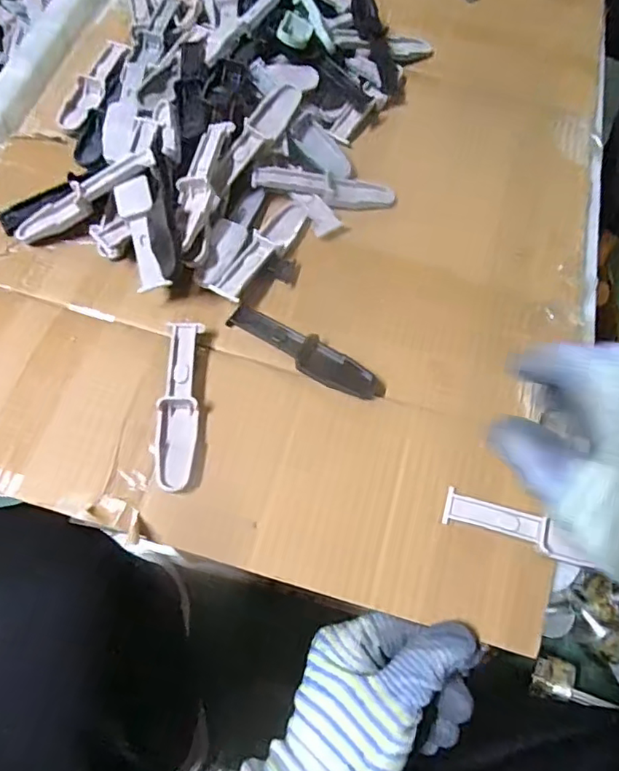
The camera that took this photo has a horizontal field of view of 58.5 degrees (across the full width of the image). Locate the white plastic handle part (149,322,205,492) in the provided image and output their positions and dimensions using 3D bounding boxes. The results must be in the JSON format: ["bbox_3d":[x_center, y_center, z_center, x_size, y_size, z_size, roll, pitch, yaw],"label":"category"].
[{"bbox_3d":[-0.077,0.010,0.325,0.022,0.013,0.102,2,64,-3],"label":"white plastic handle part"}]

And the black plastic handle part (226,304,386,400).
[{"bbox_3d":[-0.003,-0.021,0.349,0.107,0.009,0.023,31,66,11],"label":"black plastic handle part"}]

